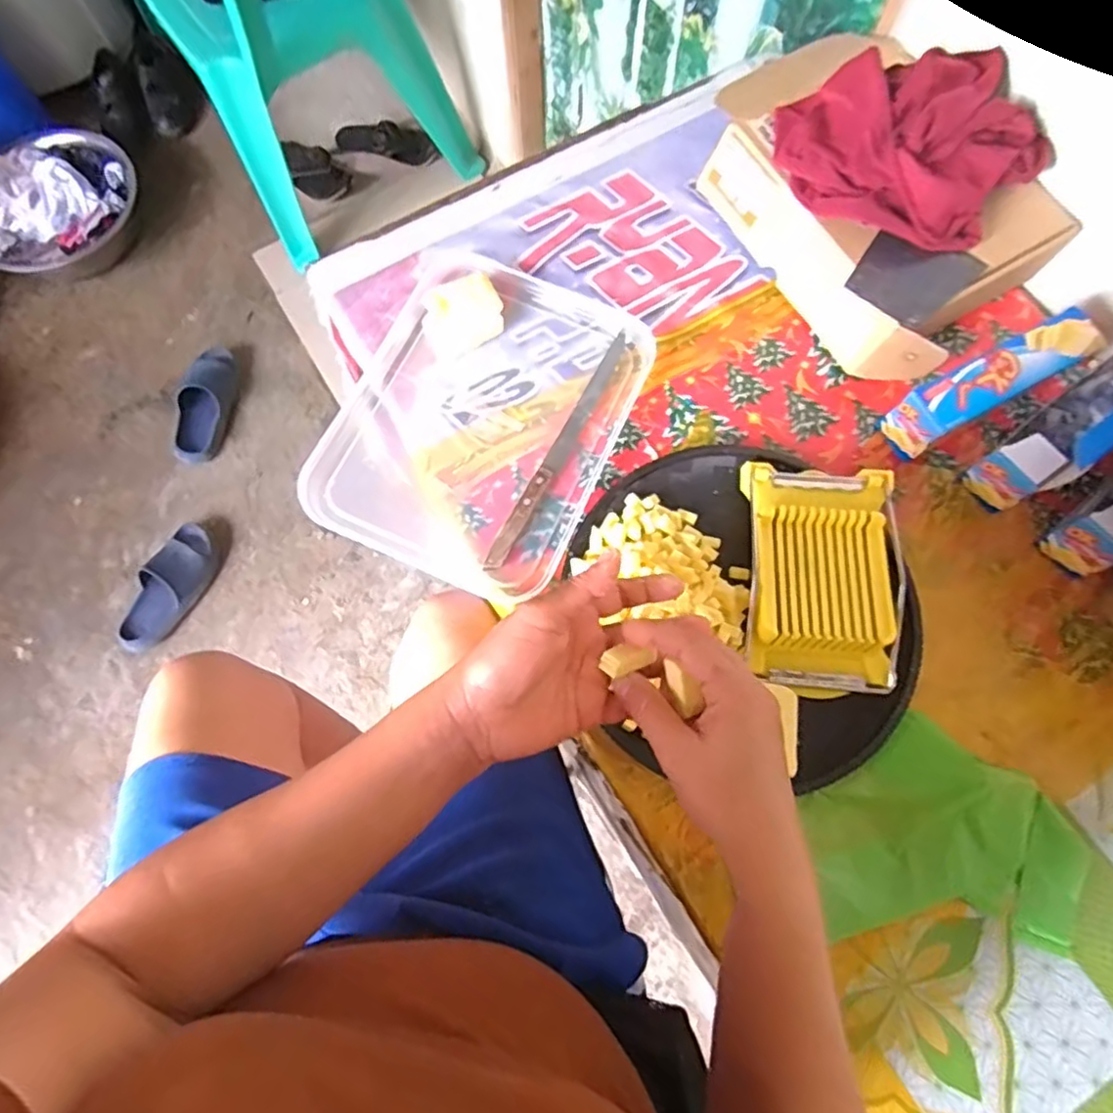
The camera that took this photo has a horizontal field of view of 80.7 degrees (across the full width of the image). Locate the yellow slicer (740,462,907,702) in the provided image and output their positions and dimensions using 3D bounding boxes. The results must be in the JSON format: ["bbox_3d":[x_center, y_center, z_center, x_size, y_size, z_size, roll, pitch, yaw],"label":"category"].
[{"bbox_3d":[0.220,0.016,0.552,0.118,0.044,0.192,6,72,2],"label":"yellow slicer"}]

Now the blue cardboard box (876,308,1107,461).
[{"bbox_3d":[0.389,-0.153,0.590,0.174,0.076,0.047,-28,74,-8],"label":"blue cardboard box"}]

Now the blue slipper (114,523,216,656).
[{"bbox_3d":[-0.775,0.065,1.313,0.100,0.059,0.262,24,74,8],"label":"blue slipper"}]

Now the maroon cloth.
[{"bbox_3d":[0.317,-0.357,0.575,0.219,0.074,0.148,2,72,1],"label":"maroon cloth"}]

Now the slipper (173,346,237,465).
[{"bbox_3d":[-0.781,-0.333,1.448,0.102,0.067,0.275,1,72,1],"label":"slipper"}]

